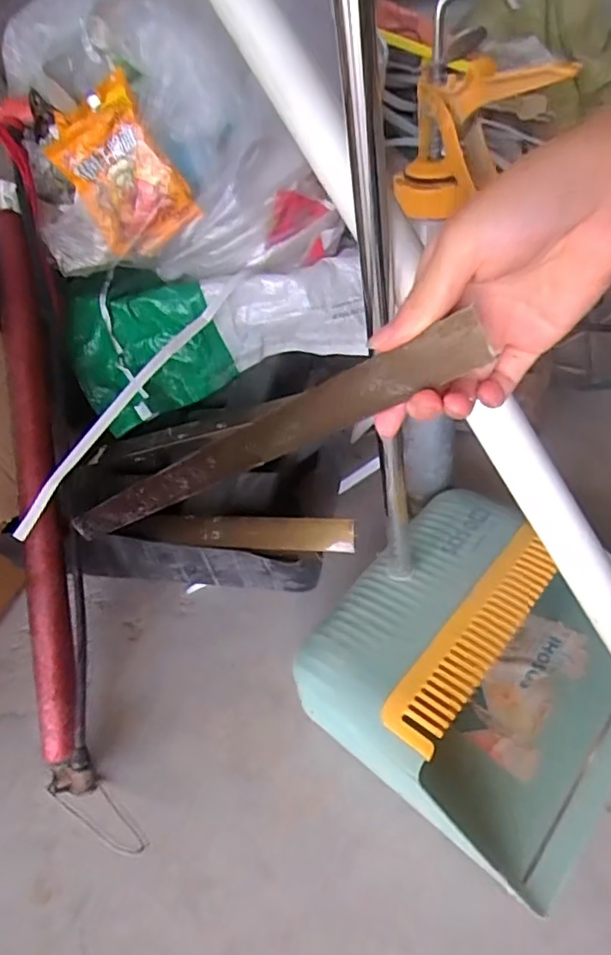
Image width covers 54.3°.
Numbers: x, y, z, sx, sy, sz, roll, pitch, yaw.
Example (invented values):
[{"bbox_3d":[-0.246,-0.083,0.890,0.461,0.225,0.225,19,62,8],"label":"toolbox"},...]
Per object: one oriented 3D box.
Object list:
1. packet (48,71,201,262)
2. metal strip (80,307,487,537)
[{"bbox_3d":[-0.167,-0.278,0.546,0.088,0.133,0.024,-29,24,7],"label":"packet"},{"bbox_3d":[-0.061,-0.008,0.375,0.395,0.024,0.008,-20,26,46],"label":"metal strip"}]

